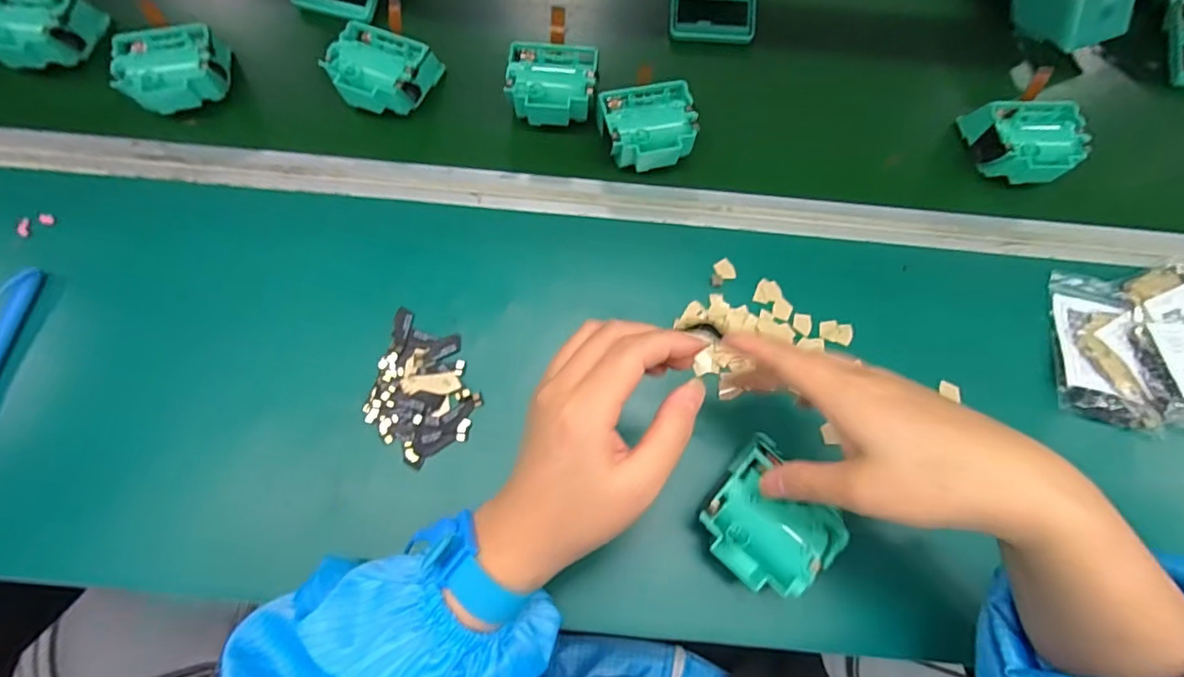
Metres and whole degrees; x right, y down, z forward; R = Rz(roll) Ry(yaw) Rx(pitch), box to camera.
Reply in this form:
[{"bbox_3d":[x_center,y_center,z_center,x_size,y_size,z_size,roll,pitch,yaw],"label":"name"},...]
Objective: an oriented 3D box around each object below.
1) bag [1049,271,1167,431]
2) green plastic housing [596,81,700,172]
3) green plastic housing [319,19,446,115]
[{"bbox_3d":[0.385,0.006,0.412,0.065,0.014,0.115,10,73,3],"label":"bag"},{"bbox_3d":[0.047,-0.173,0.455,0.076,0.038,0.068,-11,70,-7],"label":"green plastic housing"},{"bbox_3d":[-0.182,-0.230,0.473,0.081,0.037,0.071,17,69,4],"label":"green plastic housing"}]

